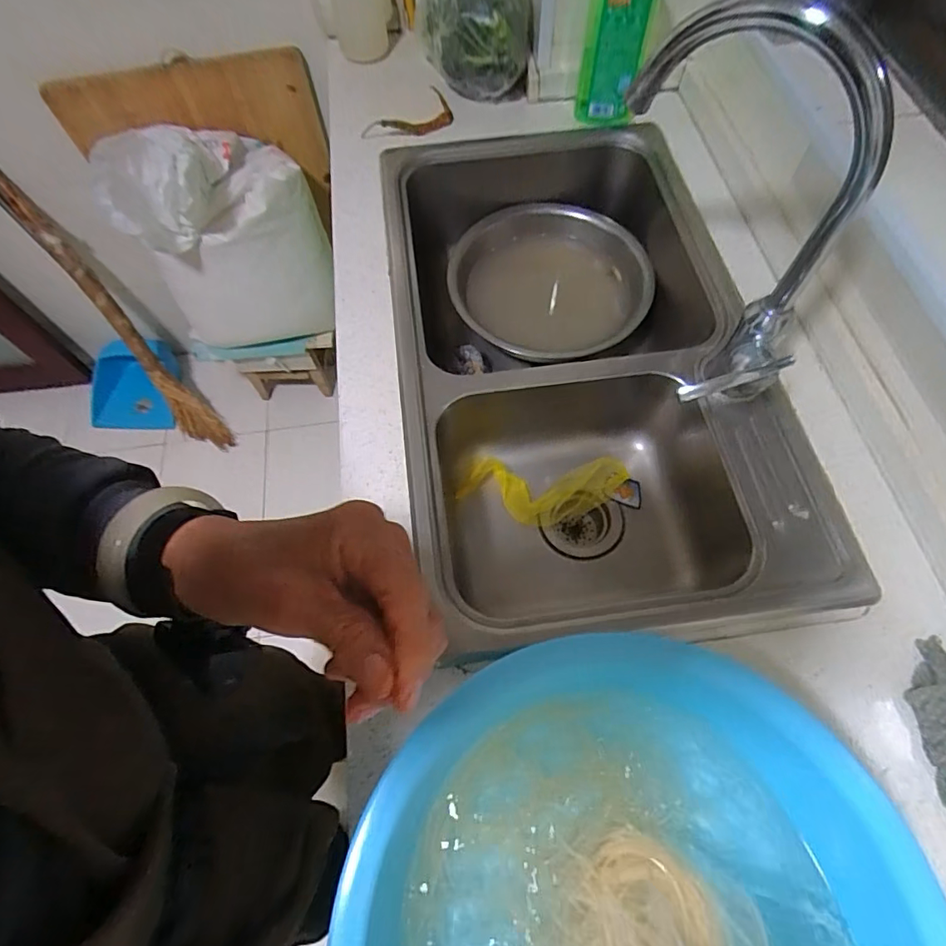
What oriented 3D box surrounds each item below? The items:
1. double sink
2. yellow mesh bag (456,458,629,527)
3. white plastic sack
[{"bbox_3d":[0.140,-0.142,0.753,0.470,0.219,0.768,-7,65,-2],"label":"double sink"},{"bbox_3d":[0.094,0.029,0.706,0.217,0.048,0.083,-1,65,1],"label":"yellow mesh bag"},{"bbox_3d":[-0.511,-0.490,1.129,0.363,0.460,0.209,-23,66,-9],"label":"white plastic sack"}]

